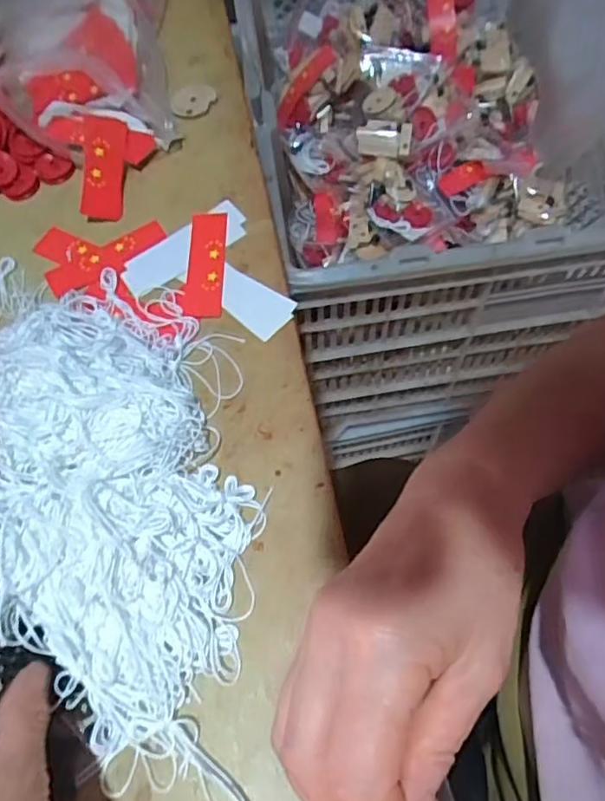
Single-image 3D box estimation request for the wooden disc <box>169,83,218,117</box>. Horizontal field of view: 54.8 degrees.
[{"bbox_3d":[-0.090,-0.239,0.466,0.037,0.004,0.030,19,85,17],"label":"wooden disc"}]

